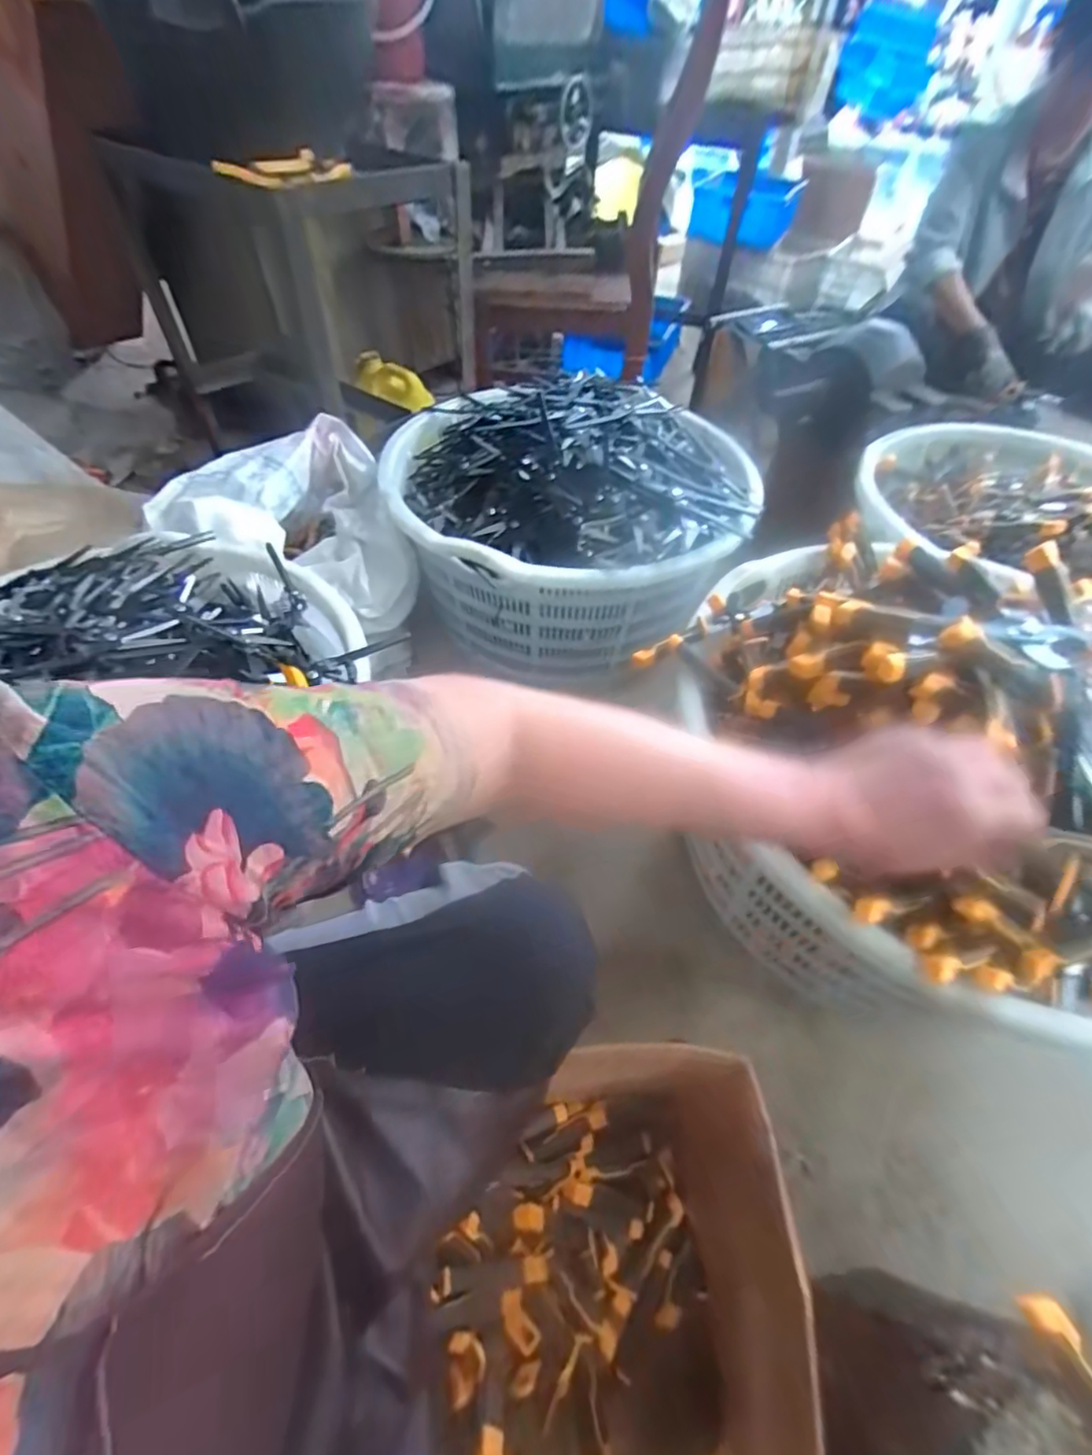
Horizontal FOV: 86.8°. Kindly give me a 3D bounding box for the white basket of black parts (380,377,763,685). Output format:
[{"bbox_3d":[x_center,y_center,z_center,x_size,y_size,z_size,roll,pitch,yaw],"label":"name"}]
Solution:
[{"bbox_3d":[0.019,-0.399,0.993,0.551,0.243,0.606,-30,57,-28],"label":"white basket of black parts"}]

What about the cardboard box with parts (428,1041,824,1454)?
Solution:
[{"bbox_3d":[0.046,0.467,0.481,0.274,0.190,0.317,2,48,-3],"label":"cardboard box with parts"}]

